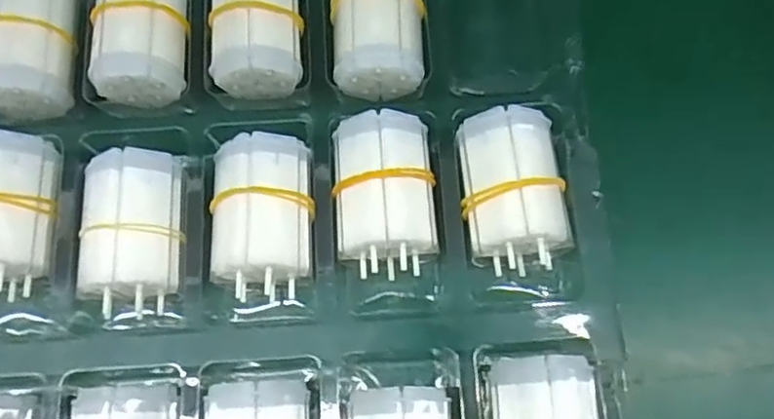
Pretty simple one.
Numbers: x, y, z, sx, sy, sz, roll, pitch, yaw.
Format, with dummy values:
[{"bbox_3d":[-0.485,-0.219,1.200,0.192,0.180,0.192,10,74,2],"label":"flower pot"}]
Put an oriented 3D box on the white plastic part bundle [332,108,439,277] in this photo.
[{"bbox_3d":[-0.001,-0.004,0.273,0.040,0.040,0.065,-1,73,0],"label":"white plastic part bundle"}]

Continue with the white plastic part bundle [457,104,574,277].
[{"bbox_3d":[0.051,-0.005,0.272,0.039,0.039,0.064,-10,74,-3],"label":"white plastic part bundle"}]

